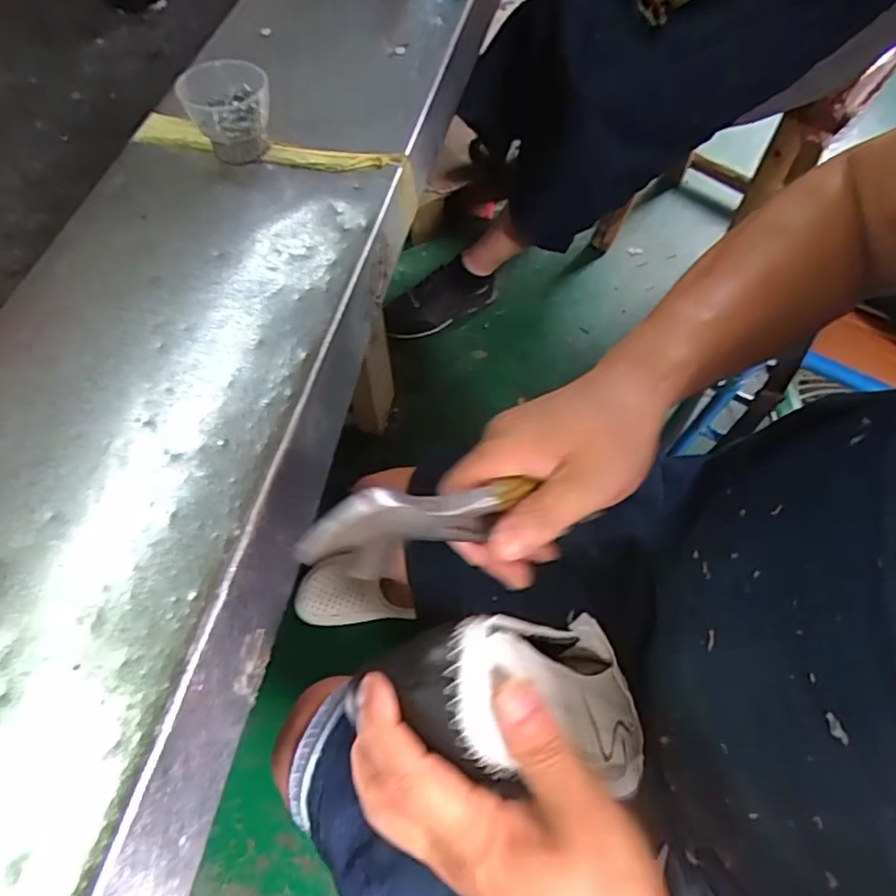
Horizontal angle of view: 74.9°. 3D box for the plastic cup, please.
[{"bbox_3d":[-0.165,-0.256,0.445,0.061,0.052,0.064,0,63,-1],"label":"plastic cup"}]

